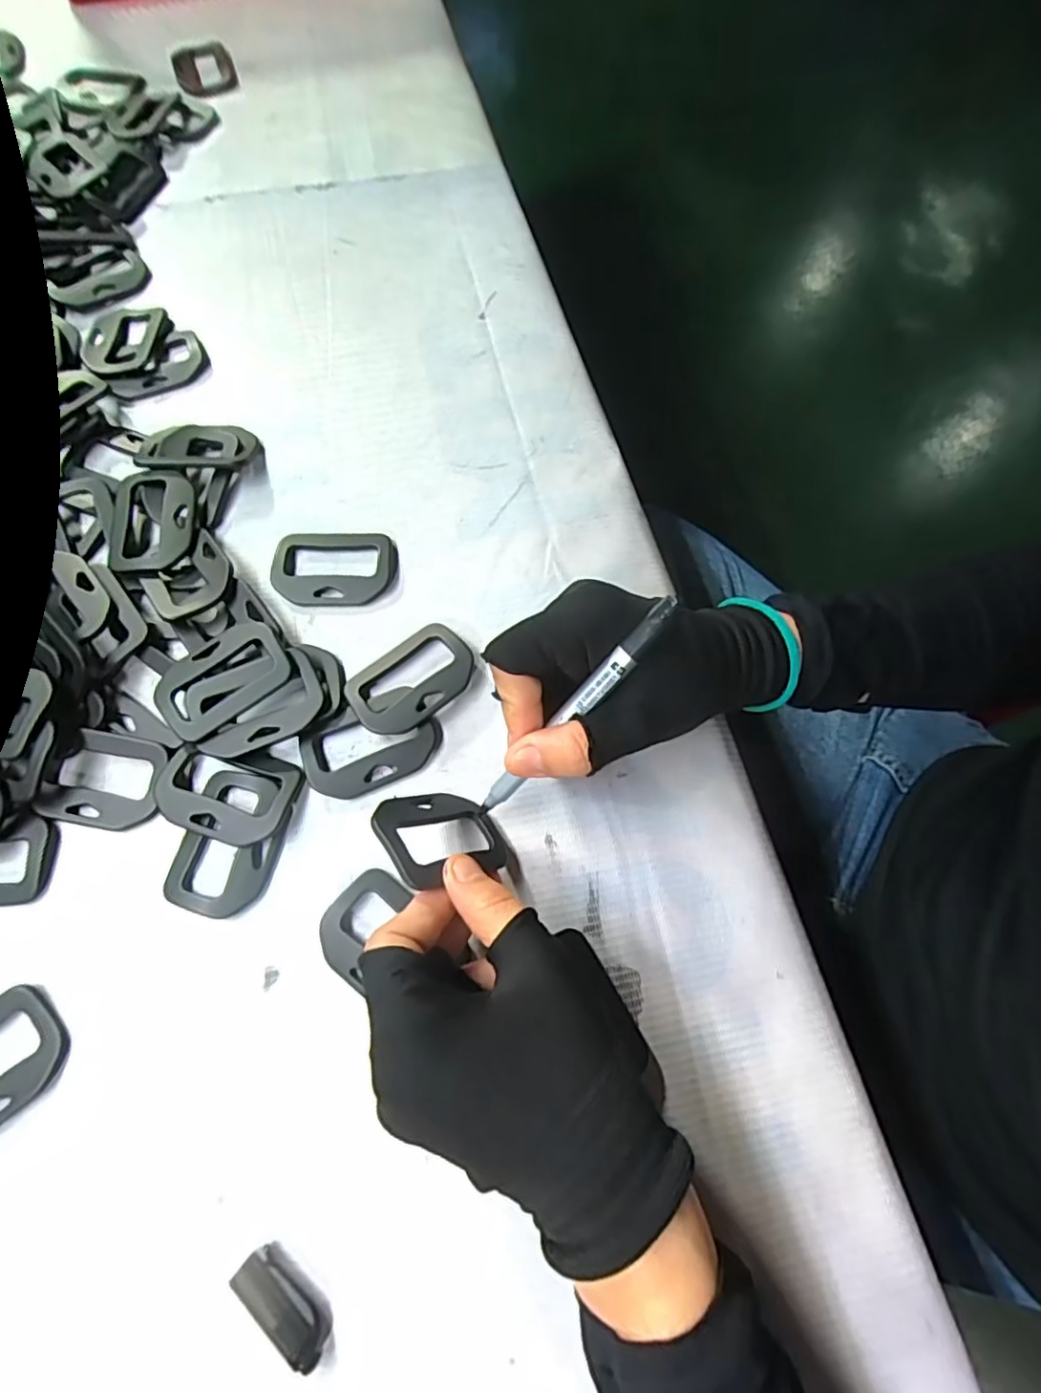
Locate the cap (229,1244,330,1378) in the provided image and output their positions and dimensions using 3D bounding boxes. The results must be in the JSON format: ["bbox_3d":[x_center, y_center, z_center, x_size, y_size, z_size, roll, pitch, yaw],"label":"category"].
[{"bbox_3d":[-0.082,0.213,0.213,0.038,0.008,0.016,40,75,13],"label":"cap"}]

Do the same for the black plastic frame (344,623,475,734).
[{"bbox_3d":[-0.052,-0.007,0.292,0.061,0.010,0.040,-36,74,-12],"label":"black plastic frame"}]

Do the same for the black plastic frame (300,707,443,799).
[{"bbox_3d":[-0.069,0.023,0.282,0.062,0.006,0.039,-22,72,-8],"label":"black plastic frame"}]

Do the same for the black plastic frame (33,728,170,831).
[{"bbox_3d":[-0.189,0.037,0.275,0.053,0.007,0.042,11,71,4],"label":"black plastic frame"}]

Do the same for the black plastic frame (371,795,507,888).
[{"bbox_3d":[-0.033,0.055,0.247,0.044,0.058,0.007,49,114,23],"label":"black plastic frame"}]

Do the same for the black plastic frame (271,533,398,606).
[{"bbox_3d":[-0.097,-0.067,0.315,0.062,0.005,0.042,-1,70,0],"label":"black plastic frame"}]

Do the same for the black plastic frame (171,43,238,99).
[{"bbox_3d":[-0.235,-0.466,0.454,0.043,0.007,0.056,-21,72,-7],"label":"black plastic frame"}]

